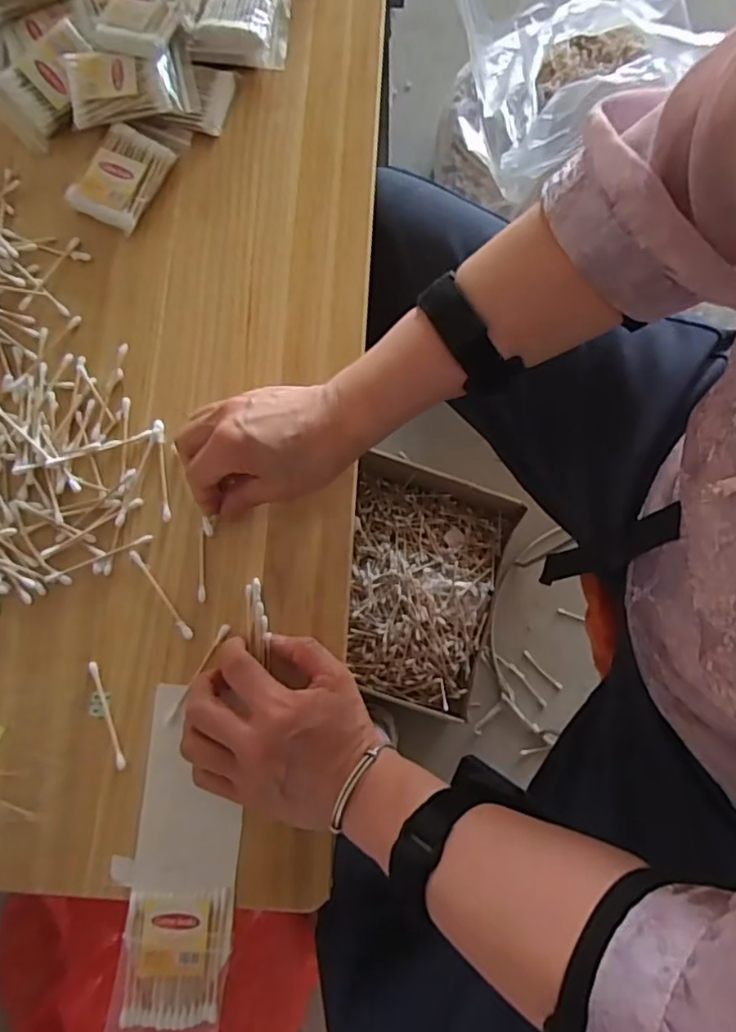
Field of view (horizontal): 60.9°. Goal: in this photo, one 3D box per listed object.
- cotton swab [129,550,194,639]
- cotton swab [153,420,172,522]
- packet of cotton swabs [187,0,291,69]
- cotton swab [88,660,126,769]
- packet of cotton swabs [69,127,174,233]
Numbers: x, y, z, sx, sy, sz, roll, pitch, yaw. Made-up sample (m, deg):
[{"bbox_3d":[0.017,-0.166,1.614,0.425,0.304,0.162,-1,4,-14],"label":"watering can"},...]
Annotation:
[{"bbox_3d":[-0.143,0.054,0.431,0.007,0.004,0.073,-36,79,-6],"label":"cotton swab"},{"bbox_3d":[-0.146,-0.034,0.445,0.007,0.004,0.074,-9,78,0],"label":"cotton swab"},{"bbox_3d":[-0.102,-0.398,0.502,0.069,0.031,0.085,4,78,2],"label":"packet of cotton swabs"},{"bbox_3d":[-0.174,0.132,0.417,0.007,0.004,0.073,-20,78,-3],"label":"cotton swab"},{"bbox_3d":[-0.190,-0.262,0.486,0.052,0.020,0.075,26,80,7],"label":"packet of cotton swabs"}]

